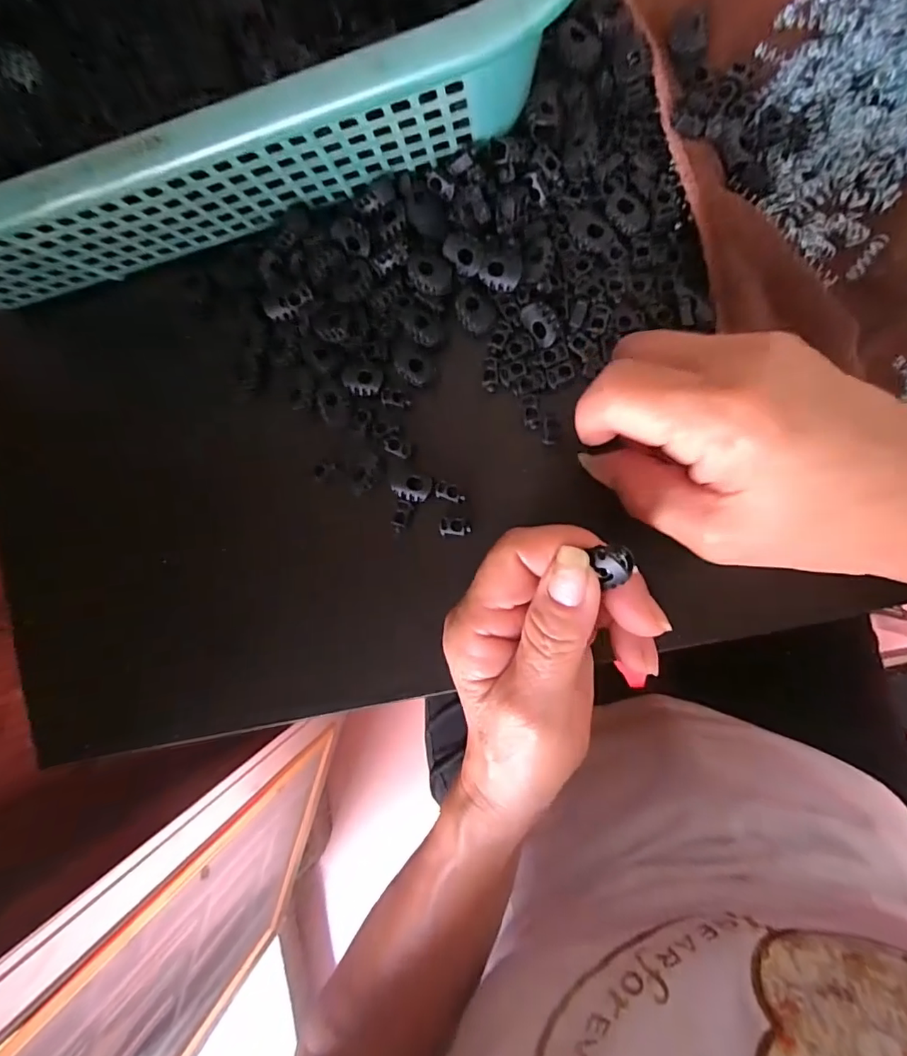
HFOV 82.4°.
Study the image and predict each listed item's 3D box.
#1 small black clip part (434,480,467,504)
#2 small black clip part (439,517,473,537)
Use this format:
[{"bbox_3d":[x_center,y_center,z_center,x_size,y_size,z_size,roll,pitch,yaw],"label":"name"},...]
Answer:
[{"bbox_3d":[-0.002,-0.018,0.257,0.015,0.004,0.008,17,93,9],"label":"small black clip part"},{"bbox_3d":[0.001,-0.001,0.257,0.016,0.004,0.009,2,91,9],"label":"small black clip part"}]

